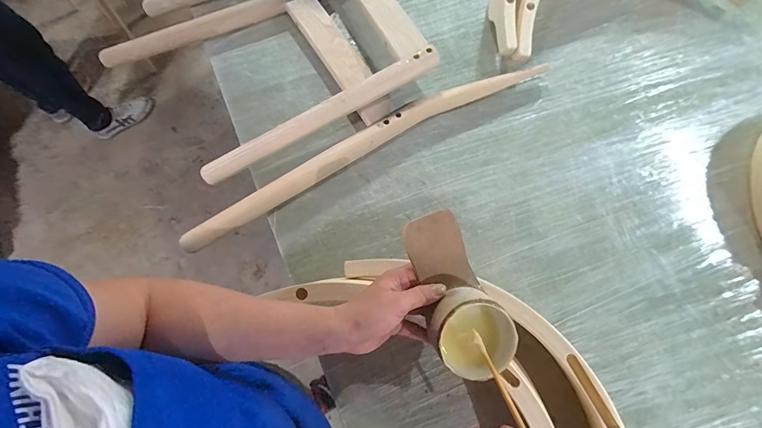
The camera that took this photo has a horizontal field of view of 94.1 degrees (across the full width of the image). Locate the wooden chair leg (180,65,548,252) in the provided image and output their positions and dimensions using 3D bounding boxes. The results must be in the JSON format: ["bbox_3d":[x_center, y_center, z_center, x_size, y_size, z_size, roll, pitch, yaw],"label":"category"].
[{"bbox_3d":[-0.002,-0.126,0.599,0.669,0.048,0.047,-30,72,-12],"label":"wooden chair leg"}]

